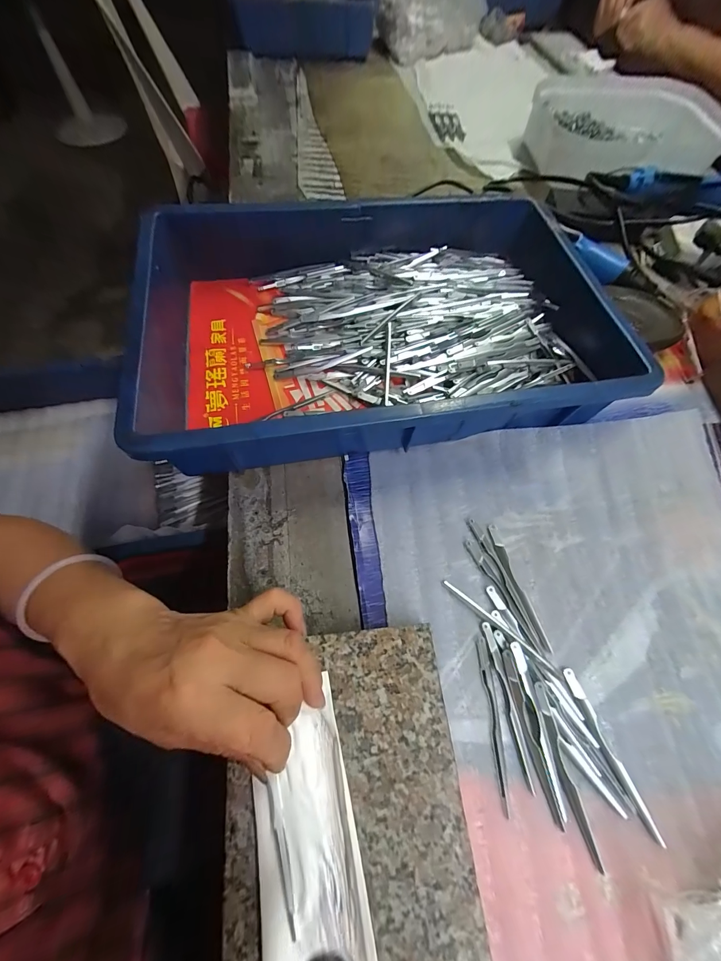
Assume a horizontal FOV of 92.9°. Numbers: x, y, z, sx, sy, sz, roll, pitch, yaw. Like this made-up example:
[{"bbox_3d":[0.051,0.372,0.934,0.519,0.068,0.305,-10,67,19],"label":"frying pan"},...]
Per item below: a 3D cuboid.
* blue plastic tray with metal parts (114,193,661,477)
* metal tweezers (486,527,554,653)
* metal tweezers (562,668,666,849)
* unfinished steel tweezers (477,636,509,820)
[{"bbox_3d":[0.023,-0.165,0.340,0.431,0.076,0.290,-10,66,-7],"label":"blue plastic tray with metal parts"},{"bbox_3d":[0.128,0.085,0.279,0.010,0.004,0.103,-15,67,-9],"label":"metal tweezers"},{"bbox_3d":[0.170,0.185,0.234,0.010,0.004,0.102,-18,67,-10],"label":"metal tweezers"},{"bbox_3d":[0.092,0.166,0.238,0.007,0.005,0.101,0,65,-2],"label":"unfinished steel tweezers"}]

